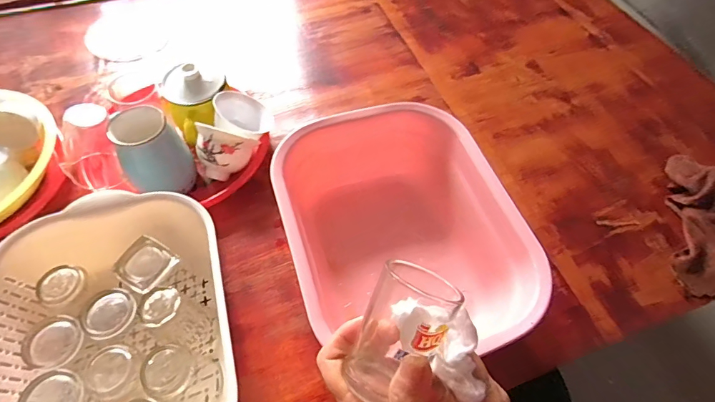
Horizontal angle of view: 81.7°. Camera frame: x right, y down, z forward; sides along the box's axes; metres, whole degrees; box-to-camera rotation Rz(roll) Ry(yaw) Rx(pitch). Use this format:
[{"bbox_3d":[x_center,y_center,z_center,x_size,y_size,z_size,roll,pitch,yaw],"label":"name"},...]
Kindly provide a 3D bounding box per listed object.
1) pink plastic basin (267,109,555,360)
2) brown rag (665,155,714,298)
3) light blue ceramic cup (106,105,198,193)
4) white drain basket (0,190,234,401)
[{"bbox_3d":[0.040,0.034,0.476,0.231,0.109,0.281,-15,58,-12],"label":"pink plastic basin"},{"bbox_3d":[0.464,0.026,0.536,0.089,0.044,0.197,14,57,7],"label":"brown rag"},{"bbox_3d":[-0.256,-0.060,0.524,0.080,0.100,0.069,-28,61,-19],"label":"light blue ceramic cup"},{"bbox_3d":[-0.232,0.150,0.406,0.219,0.103,0.289,-14,58,-11],"label":"white drain basket"}]

